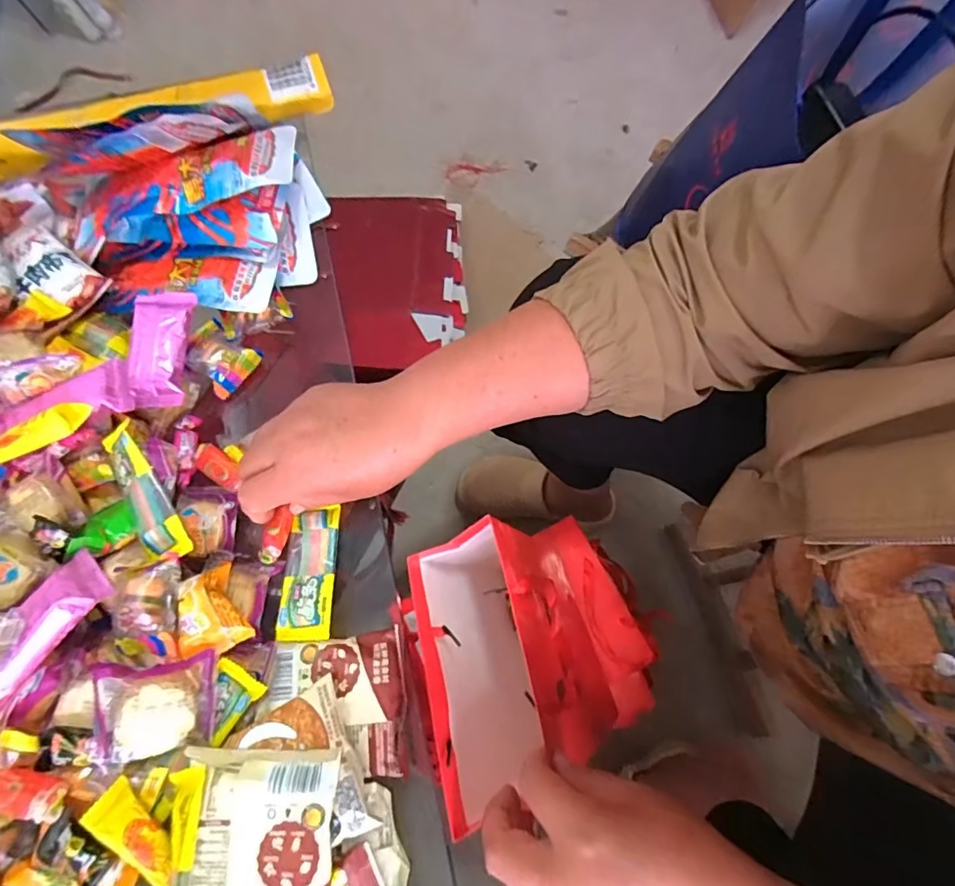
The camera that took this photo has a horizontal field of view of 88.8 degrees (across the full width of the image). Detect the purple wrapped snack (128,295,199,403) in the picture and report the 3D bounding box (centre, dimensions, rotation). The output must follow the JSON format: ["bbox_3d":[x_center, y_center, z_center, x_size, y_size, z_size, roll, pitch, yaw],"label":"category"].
[{"bbox_3d":[-0.248,-0.075,0.381,0.038,0.015,0.094,-3,71,0],"label":"purple wrapped snack"}]

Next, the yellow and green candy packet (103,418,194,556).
[{"bbox_3d":[-0.221,0.032,0.326,0.032,0.017,0.100,-34,86,5],"label":"yellow and green candy packet"}]

